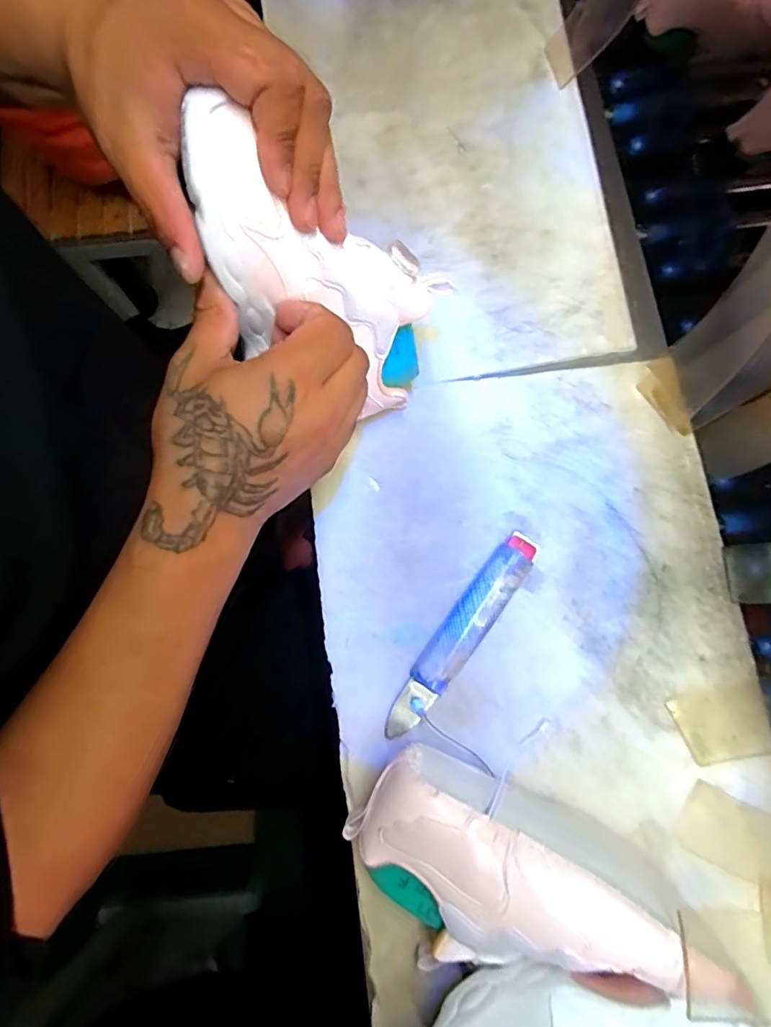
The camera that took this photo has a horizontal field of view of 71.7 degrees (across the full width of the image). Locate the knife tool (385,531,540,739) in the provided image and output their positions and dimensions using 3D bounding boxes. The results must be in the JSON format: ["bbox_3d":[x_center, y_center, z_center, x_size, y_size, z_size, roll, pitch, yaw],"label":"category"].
[{"bbox_3d":[0.054,0.084,0.374,0.028,0.013,0.164,37,81,8],"label":"knife tool"}]

